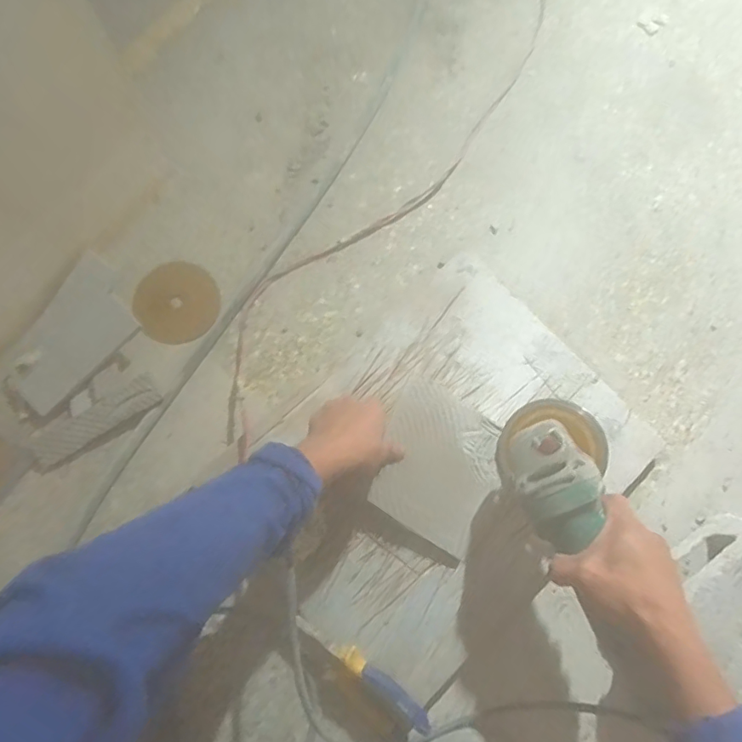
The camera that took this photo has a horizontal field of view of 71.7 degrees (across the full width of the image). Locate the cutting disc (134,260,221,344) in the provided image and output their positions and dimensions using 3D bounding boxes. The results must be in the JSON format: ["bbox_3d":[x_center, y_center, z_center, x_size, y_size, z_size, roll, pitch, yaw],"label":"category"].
[{"bbox_3d":[-0.237,-0.084,0.627,0.098,0.006,0.105,3,72,-8],"label":"cutting disc"}]

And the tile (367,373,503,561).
[{"bbox_3d":[0.071,0.102,0.558,0.140,0.008,0.145,33,82,-7],"label":"tile"}]

